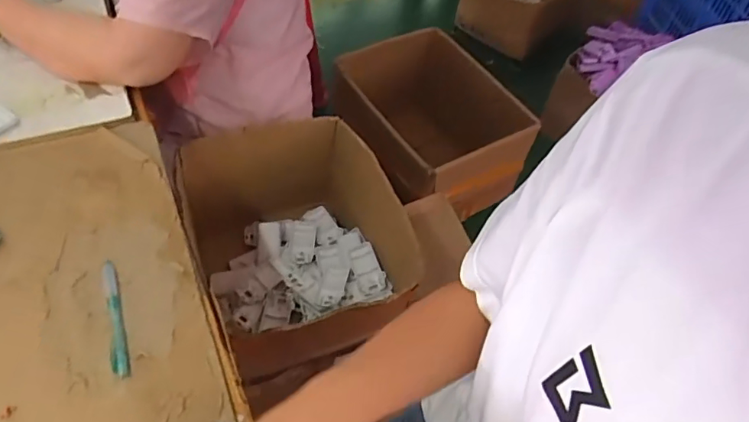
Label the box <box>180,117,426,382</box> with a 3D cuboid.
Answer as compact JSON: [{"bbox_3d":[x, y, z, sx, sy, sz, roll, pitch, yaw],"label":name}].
[{"bbox_3d":[-0.125,0.057,0.863,0.310,0.231,0.353,-14,54,-15],"label":"box"}]

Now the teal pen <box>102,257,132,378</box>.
[{"bbox_3d":[-0.244,0.099,0.494,0.016,0.010,0.122,-15,54,-16],"label":"teal pen"}]

